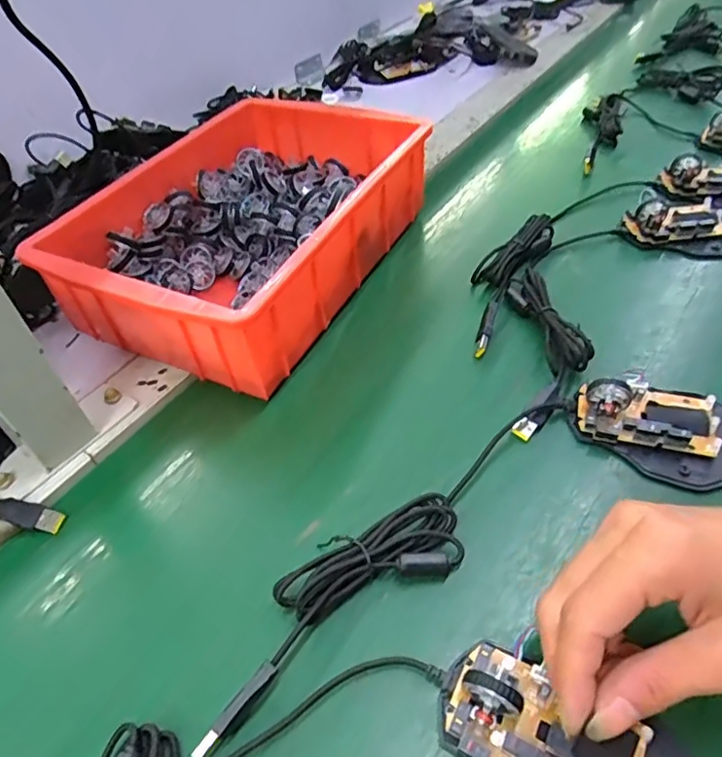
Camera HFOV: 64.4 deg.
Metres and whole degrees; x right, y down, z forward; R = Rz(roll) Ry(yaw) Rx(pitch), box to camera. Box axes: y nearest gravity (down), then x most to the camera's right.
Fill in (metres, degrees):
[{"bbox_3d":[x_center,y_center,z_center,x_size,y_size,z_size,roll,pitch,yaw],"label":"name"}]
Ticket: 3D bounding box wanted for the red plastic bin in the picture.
[{"bbox_3d":[-0.093,-0.130,0.479,0.206,0.083,0.294,19,50,21],"label":"red plastic bin"}]

